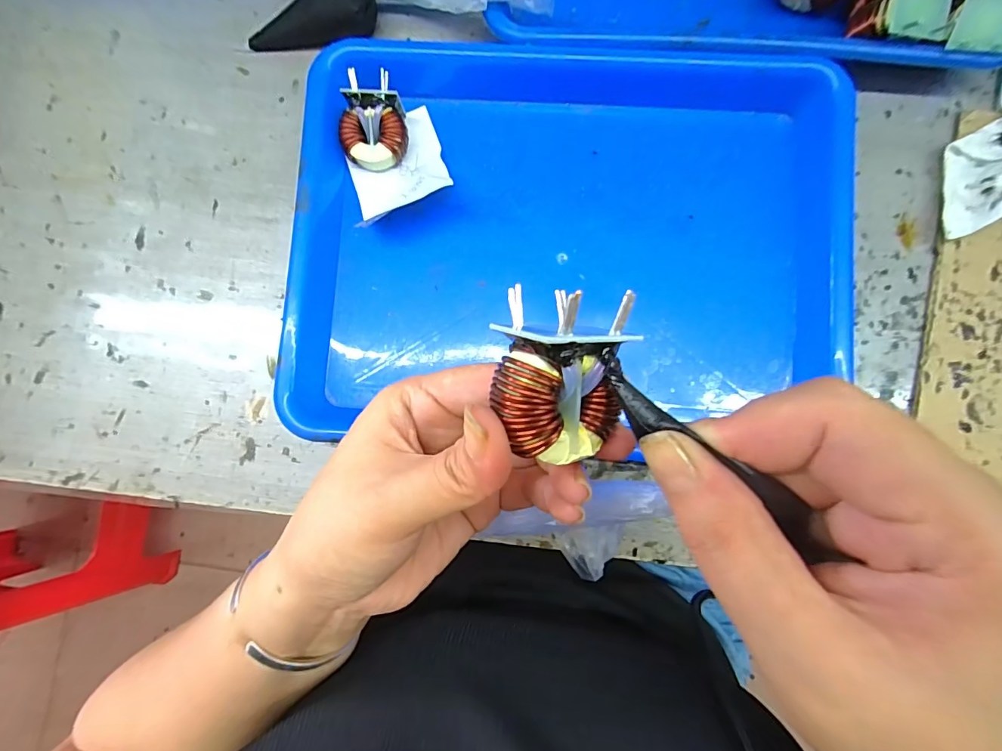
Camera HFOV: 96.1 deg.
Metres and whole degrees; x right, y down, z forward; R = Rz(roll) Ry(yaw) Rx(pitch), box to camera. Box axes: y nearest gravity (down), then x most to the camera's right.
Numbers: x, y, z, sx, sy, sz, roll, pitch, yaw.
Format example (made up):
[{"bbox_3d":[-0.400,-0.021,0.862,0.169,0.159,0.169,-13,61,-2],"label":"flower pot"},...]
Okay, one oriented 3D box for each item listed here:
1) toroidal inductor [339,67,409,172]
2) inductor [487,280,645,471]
[{"bbox_3d":[-0.082,-0.161,0.288,0.041,0.032,0.048,-12,85,1],"label":"toroidal inductor"},{"bbox_3d":[0.017,-0.001,0.126,0.037,0.028,0.049,-3,86,2],"label":"inductor"}]

